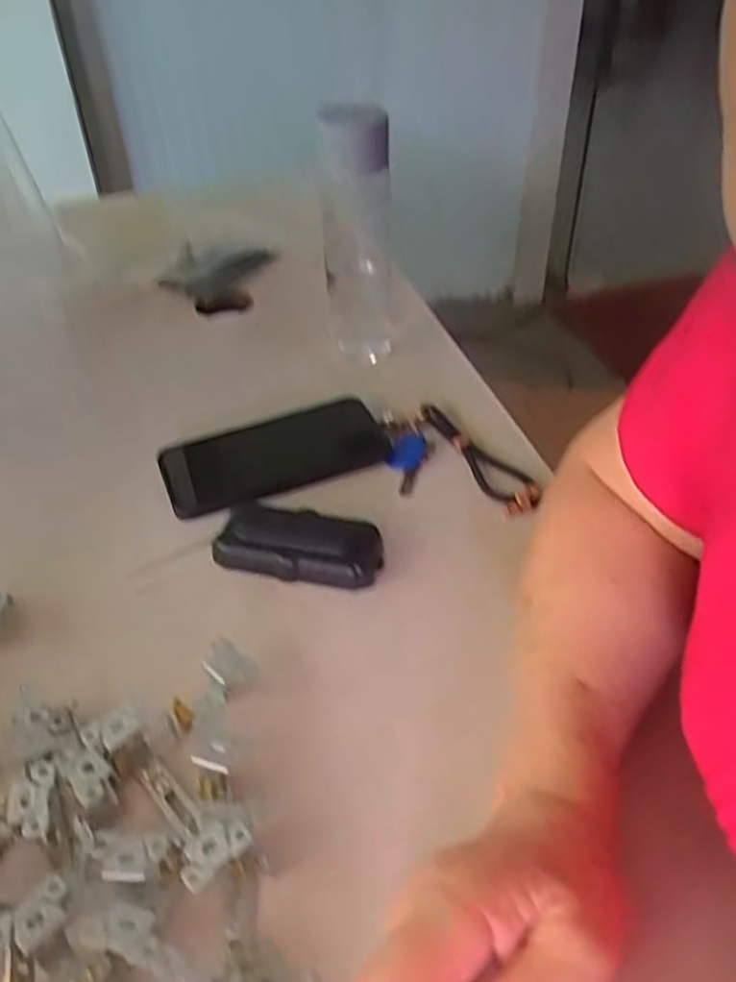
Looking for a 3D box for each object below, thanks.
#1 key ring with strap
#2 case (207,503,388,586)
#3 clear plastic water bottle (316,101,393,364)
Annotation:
[{"bbox_3d":[0.058,-0.023,0.557,0.075,0.021,0.135,-24,46,-24],"label":"key ring with strap"},{"bbox_3d":[-0.045,0.034,0.499,0.106,0.026,0.054,10,42,13],"label":"case"},{"bbox_3d":[-0.009,-0.210,0.625,0.055,0.201,0.051,-4,41,-3],"label":"clear plastic water bottle"}]

